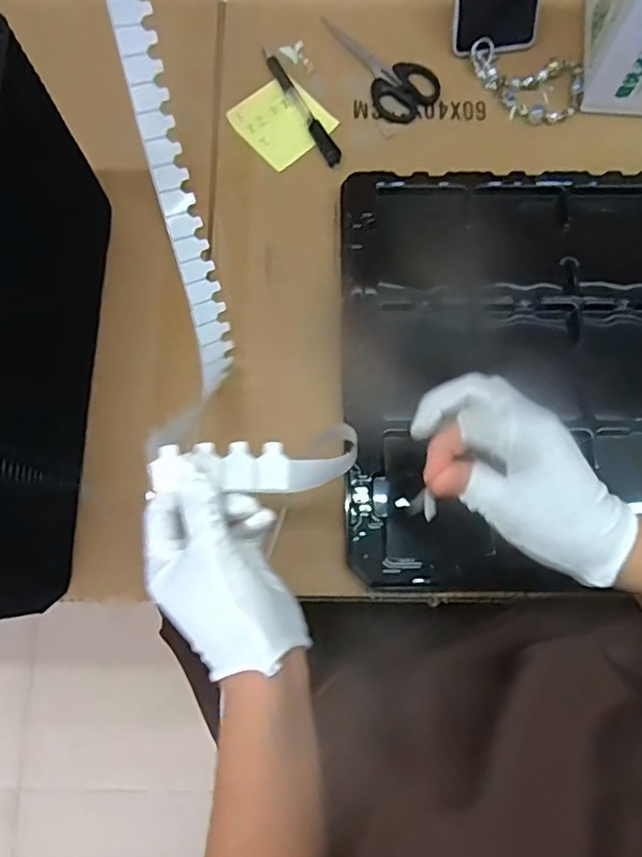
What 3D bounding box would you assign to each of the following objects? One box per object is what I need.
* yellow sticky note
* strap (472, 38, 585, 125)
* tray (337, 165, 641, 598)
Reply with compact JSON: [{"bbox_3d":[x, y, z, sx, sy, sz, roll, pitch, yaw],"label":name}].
[{"bbox_3d":[-0.035,-0.282,0.548,0.073,0.004,0.078,-42,82,-8],"label":"yellow sticky note"},{"bbox_3d":[0.188,-0.317,0.552,0.104,0.015,0.069,11,78,2],"label":"strap"},{"bbox_3d":[0.206,-0.049,0.485,0.373,0.027,0.345,-1,78,-1],"label":"tray"}]

